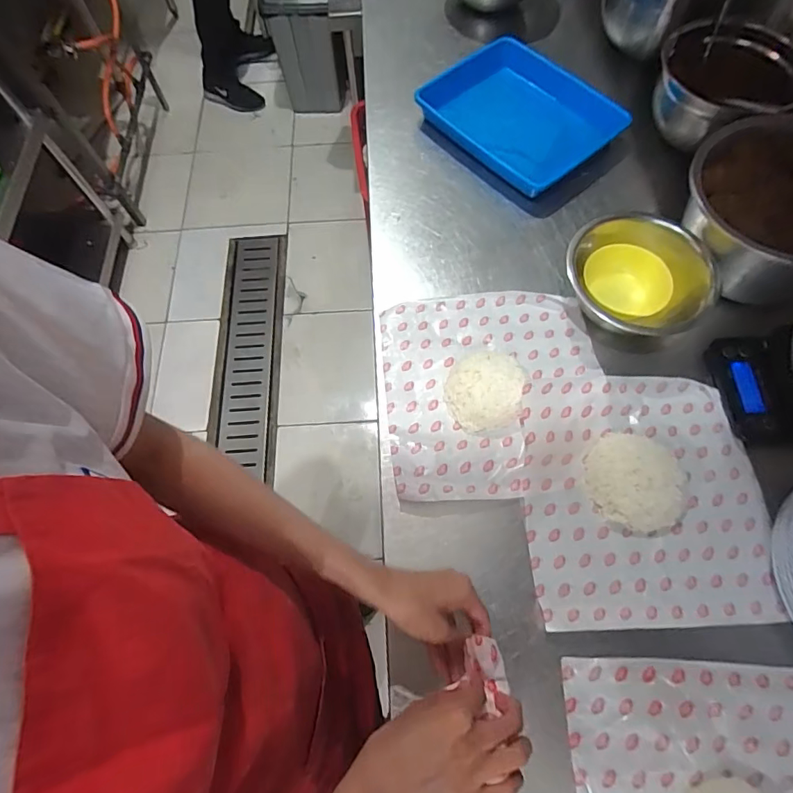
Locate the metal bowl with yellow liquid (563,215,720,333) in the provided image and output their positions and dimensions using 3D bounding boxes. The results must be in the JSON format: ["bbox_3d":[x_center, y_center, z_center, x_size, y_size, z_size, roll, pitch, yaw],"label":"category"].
[{"bbox_3d":[0.281,-0.143,0.561,0.152,0.090,0.152,-1,67,2],"label":"metal bowl with yellow liquid"}]

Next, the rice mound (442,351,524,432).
[{"bbox_3d":[0.099,-0.005,0.538,0.082,0.035,0.083,-1,67,2],"label":"rice mound"}]

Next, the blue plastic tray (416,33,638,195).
[{"bbox_3d":[0.181,-0.429,0.713,0.198,0.047,0.241,-42,72,-14],"label":"blue plastic tray"}]

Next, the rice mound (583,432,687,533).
[{"bbox_3d":[0.254,0.087,0.497,0.092,0.038,0.105,-18,68,-5],"label":"rice mound"}]

